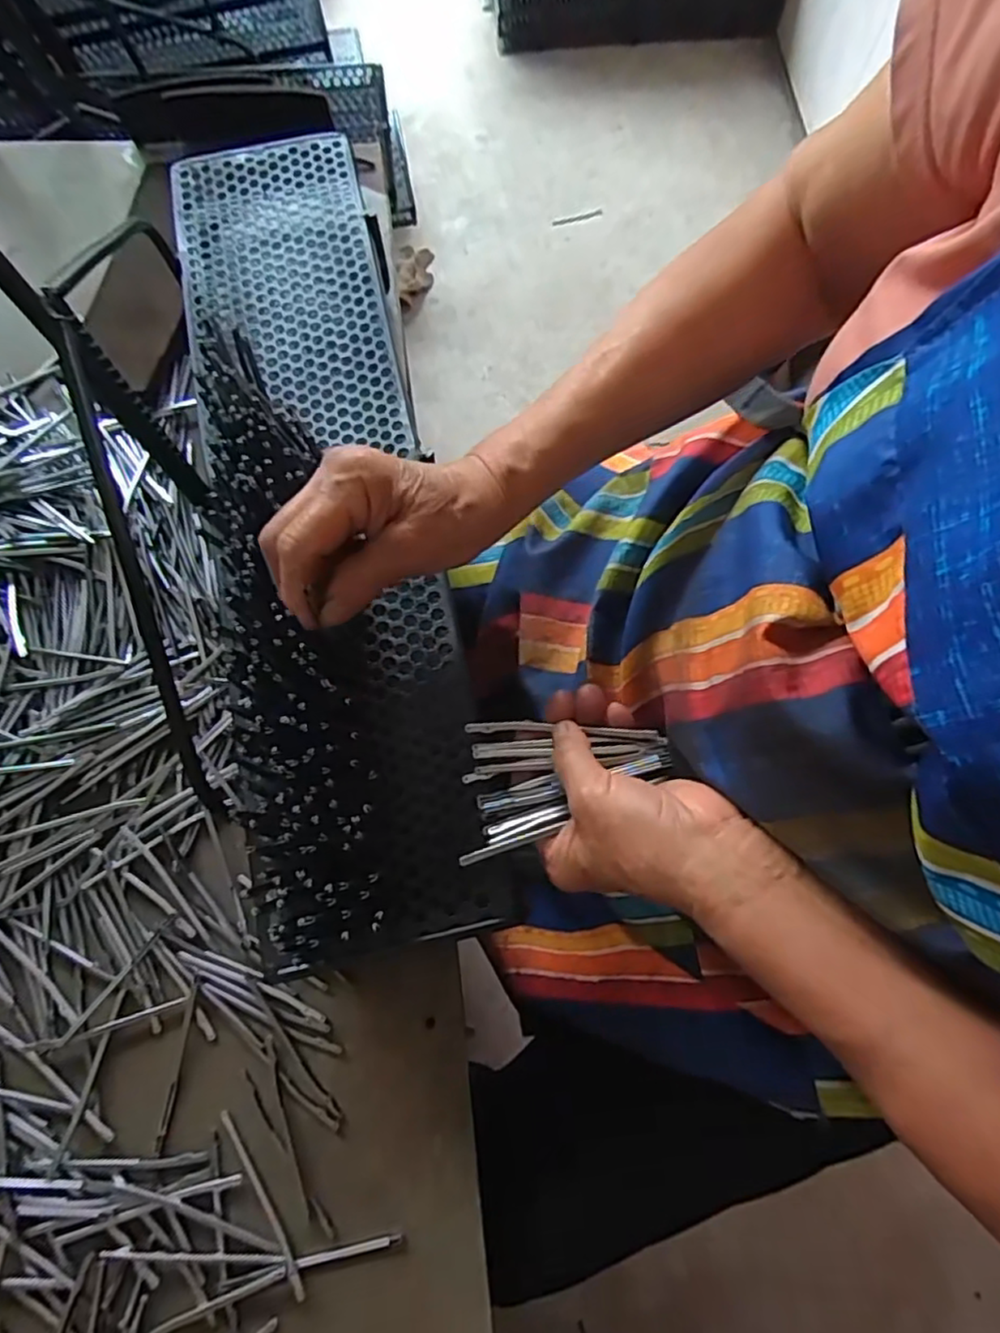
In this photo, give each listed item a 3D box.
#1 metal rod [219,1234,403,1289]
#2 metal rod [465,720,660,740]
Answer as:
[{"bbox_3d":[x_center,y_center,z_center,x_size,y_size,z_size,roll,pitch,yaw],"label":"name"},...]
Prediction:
[{"bbox_3d":[-0.110,0.346,0.379,0.105,0.005,0.006,-12,75,-2],"label":"metal rod"},{"bbox_3d":[0.034,0.035,0.362,0.106,0.004,0.008,2,74,9],"label":"metal rod"}]

